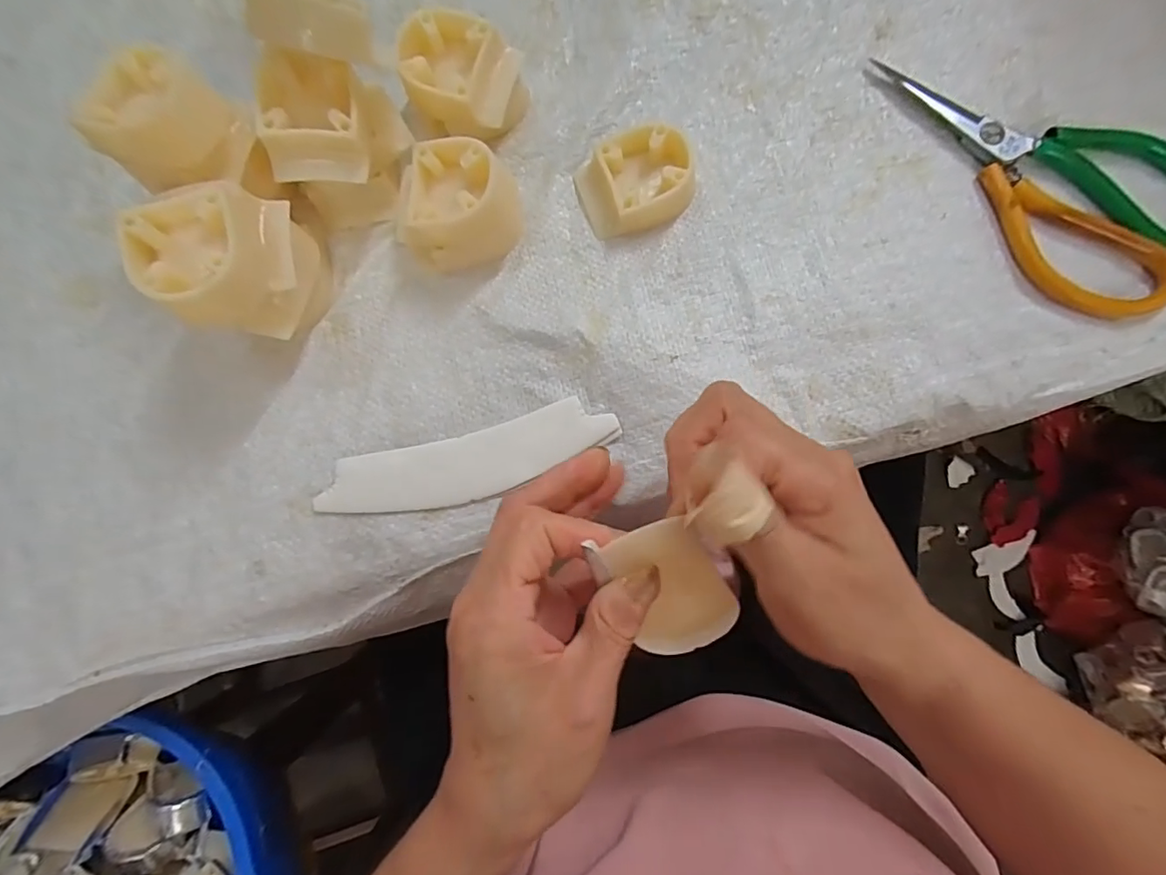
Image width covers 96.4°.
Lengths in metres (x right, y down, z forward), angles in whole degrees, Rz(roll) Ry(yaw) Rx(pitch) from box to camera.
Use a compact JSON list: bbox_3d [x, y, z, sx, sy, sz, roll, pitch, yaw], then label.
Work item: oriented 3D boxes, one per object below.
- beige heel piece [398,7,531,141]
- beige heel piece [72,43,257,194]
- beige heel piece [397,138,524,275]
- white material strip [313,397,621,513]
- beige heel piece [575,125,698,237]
[{"bbox_3d":[-0.064,-0.196,0.287,0.064,0.039,0.055,29,83,7],"label":"beige heel piece"},{"bbox_3d":[-0.194,-0.144,0.242,0.054,0.035,0.052,34,84,6],"label":"beige heel piece"},{"bbox_3d":[-0.064,-0.118,0.272,0.057,0.043,0.055,0,81,3],"label":"beige heel piece"},{"bbox_3d":[-0.059,0.014,0.270,0.154,0.005,0.036,-15,80,0],"label":"white material strip"},{"bbox_3d":[0.029,-0.139,0.284,0.060,0.022,0.048,-16,80,0],"label":"beige heel piece"}]

